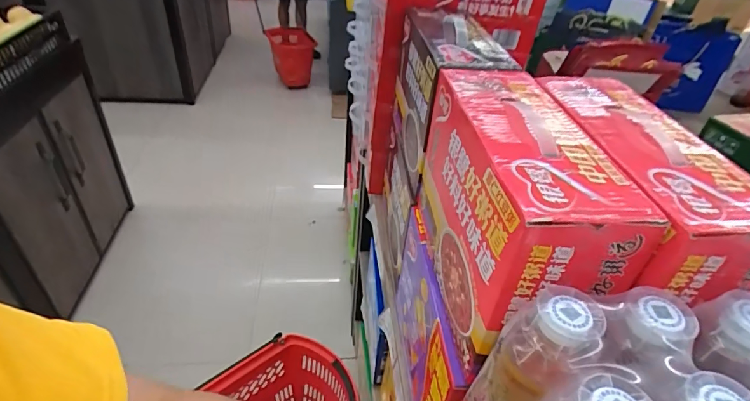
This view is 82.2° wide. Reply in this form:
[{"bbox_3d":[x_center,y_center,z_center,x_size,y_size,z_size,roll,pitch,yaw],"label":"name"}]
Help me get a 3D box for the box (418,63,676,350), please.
[{"bbox_3d":[0.134,-0.001,0.445,0.114,0.171,0.274,1,38,-6],"label":"box"}]

